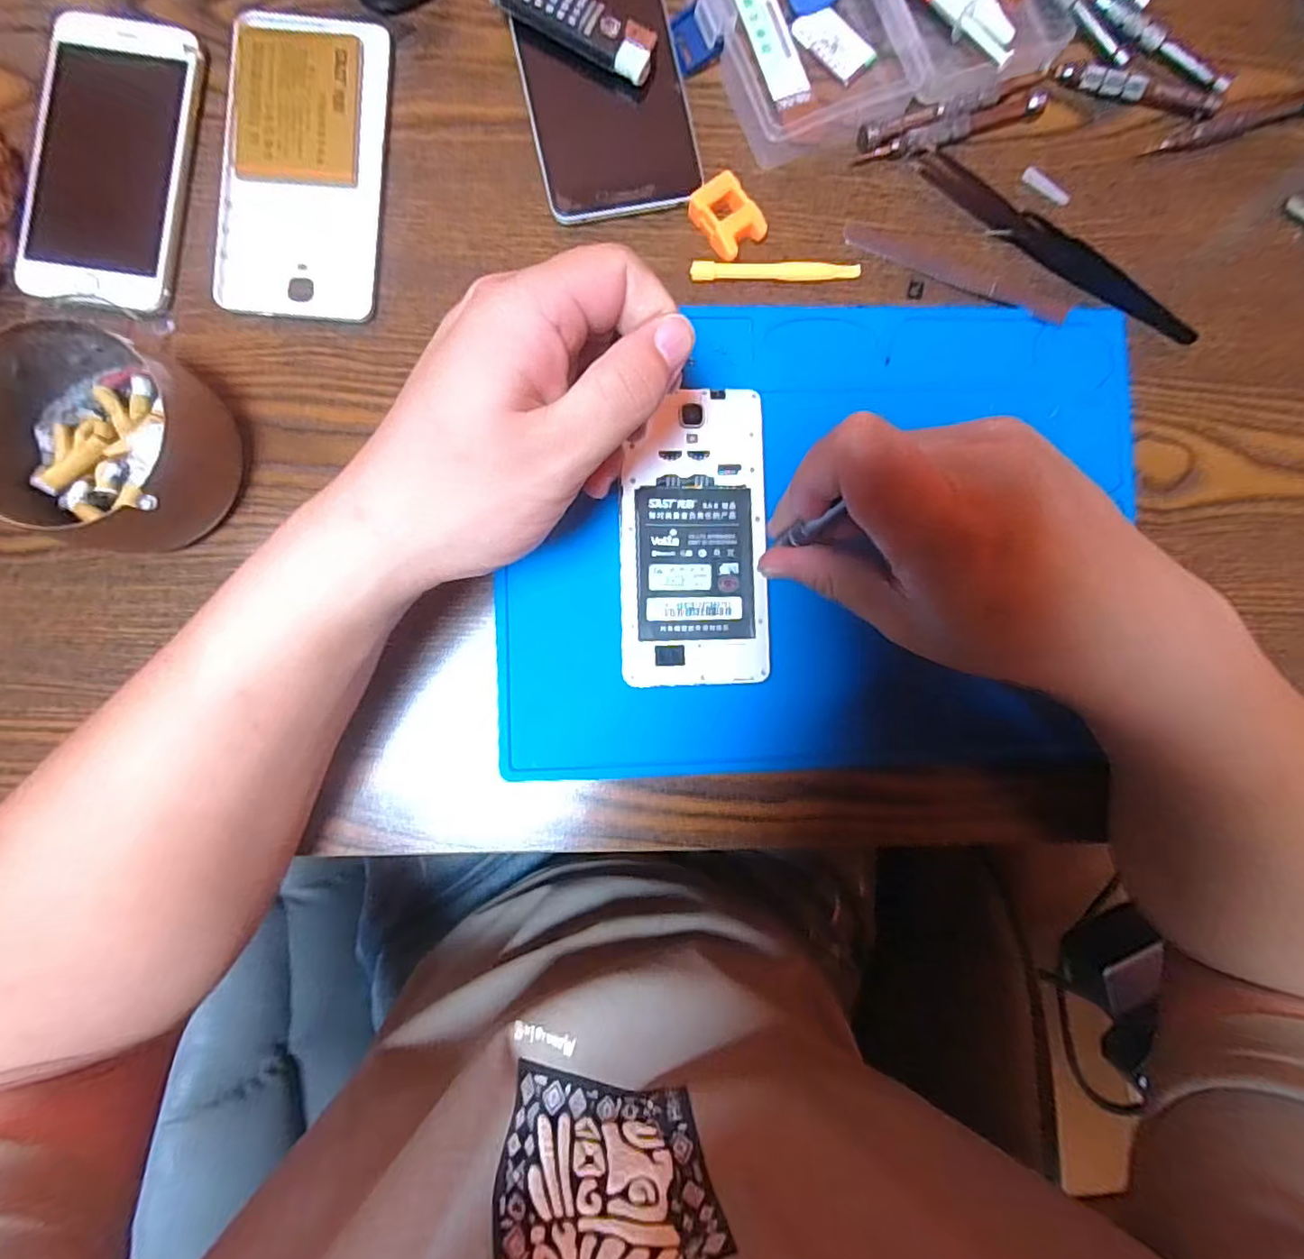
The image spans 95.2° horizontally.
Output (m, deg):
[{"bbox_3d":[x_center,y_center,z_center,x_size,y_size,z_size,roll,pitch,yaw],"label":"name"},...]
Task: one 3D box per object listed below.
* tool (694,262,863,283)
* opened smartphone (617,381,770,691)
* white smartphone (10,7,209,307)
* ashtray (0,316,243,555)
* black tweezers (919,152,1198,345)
[{"bbox_3d":[0.062,-0.180,0.298,0.084,0.007,0.011,-3,89,-3],"label":"tool"},{"bbox_3d":[0.020,-0.044,0.285,0.069,0.007,0.138,-1,89,-3],"label":"opened smartphone"},{"bbox_3d":[-0.250,-0.216,0.272,0.066,0.011,0.135,7,88,-3],"label":"white smartphone"},{"bbox_3d":[-0.235,-0.080,0.257,0.081,0.044,0.086,17,88,-3],"label":"ashtray"},{"bbox_3d":[0.208,-0.193,0.305,0.163,0.009,0.018,34,87,-2],"label":"black tweezers"}]

